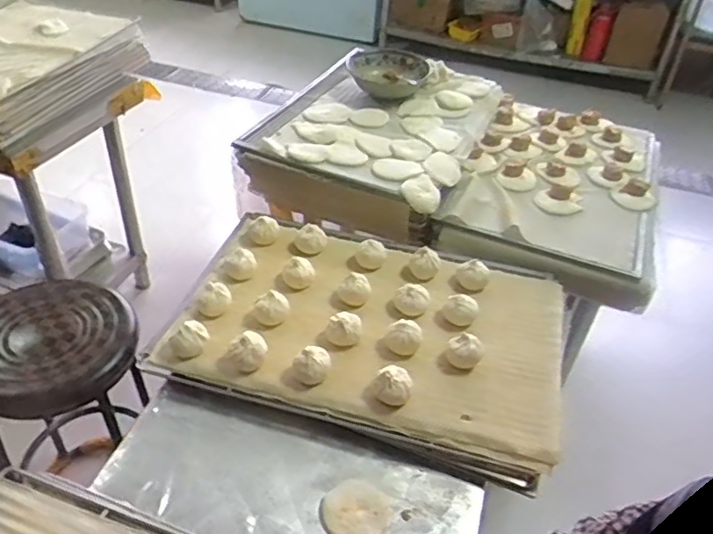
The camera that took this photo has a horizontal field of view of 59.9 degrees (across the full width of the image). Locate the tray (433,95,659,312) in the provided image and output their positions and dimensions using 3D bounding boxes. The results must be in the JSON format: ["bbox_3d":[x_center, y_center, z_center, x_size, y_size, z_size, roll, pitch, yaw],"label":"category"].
[{"bbox_3d":[0.461,-0.194,1.383,0.403,0.081,0.660,21,41,11],"label":"tray"}]

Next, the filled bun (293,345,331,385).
[{"bbox_3d":[-0.064,0.141,0.887,0.054,0.048,0.049,1,40,-4],"label":"filled bun"}]

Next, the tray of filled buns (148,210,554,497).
[{"bbox_3d":[0.034,0.067,0.989,0.592,0.062,0.423,13,44,9],"label":"tray of filled buns"}]

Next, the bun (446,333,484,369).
[{"bbox_3d":[0.164,0.127,0.933,0.053,0.045,0.041,14,41,11],"label":"bun"}]

